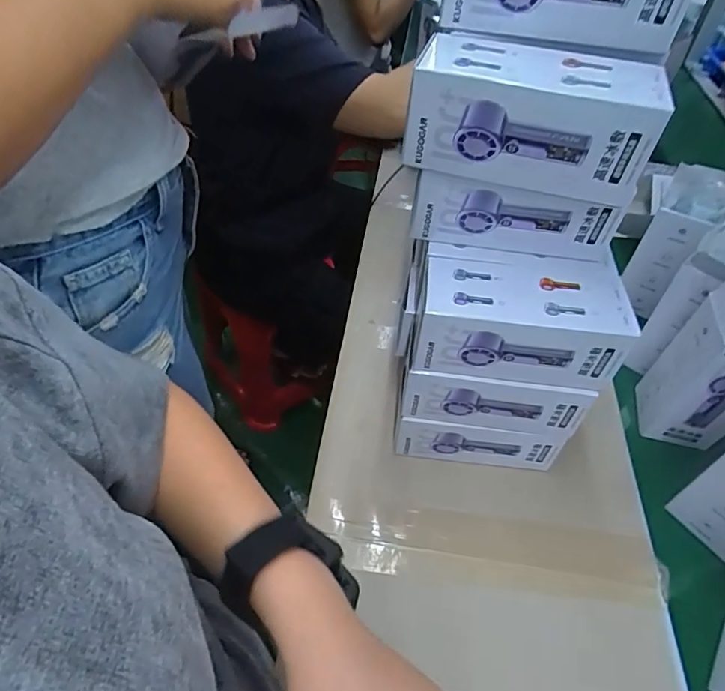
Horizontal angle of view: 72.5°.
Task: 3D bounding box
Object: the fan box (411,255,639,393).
[{"bbox_3d":[0.130,-0.020,0.421,0.158,0.069,0.073,7,49,5],"label":"fan box"}]

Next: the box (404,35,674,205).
[{"bbox_3d":[0.118,-0.162,0.358,0.160,0.082,0.070,13,50,9],"label":"box"}]

